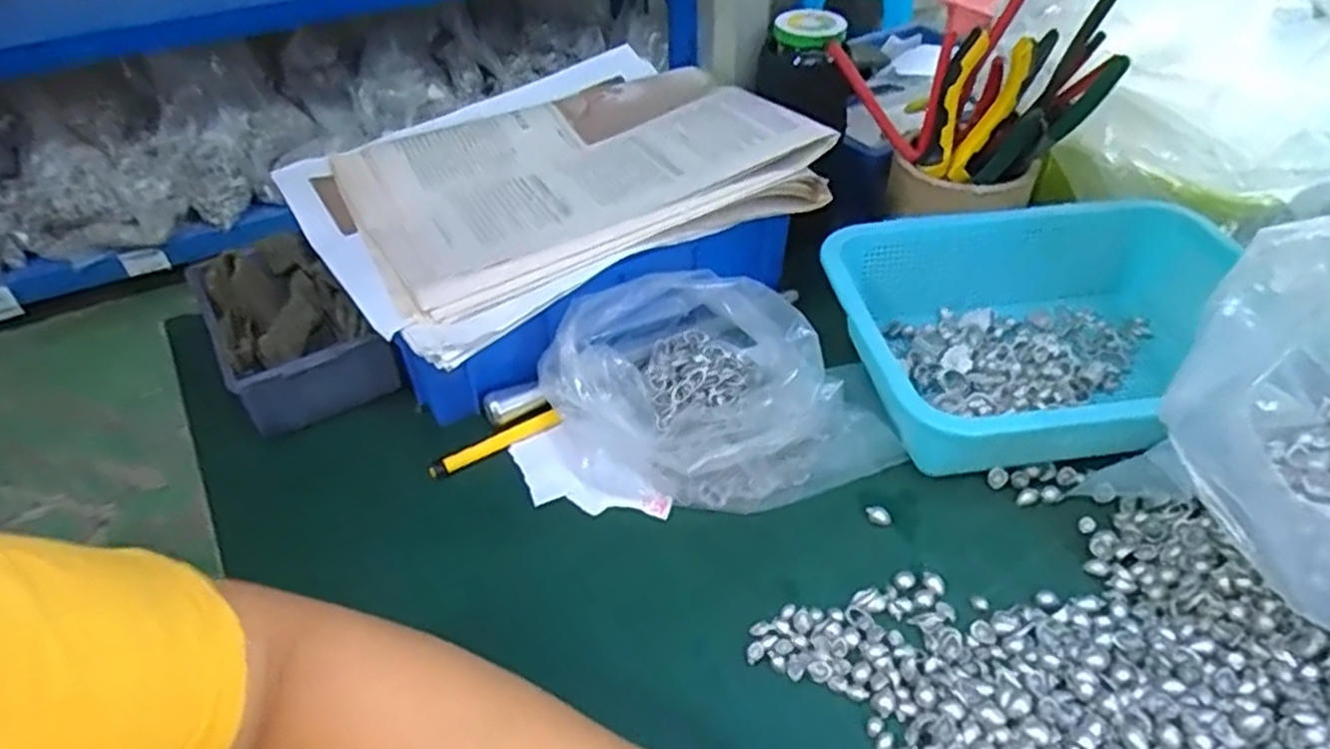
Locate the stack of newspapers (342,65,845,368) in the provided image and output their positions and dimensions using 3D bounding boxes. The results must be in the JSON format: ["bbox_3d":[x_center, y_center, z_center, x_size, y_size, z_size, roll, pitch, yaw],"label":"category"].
[{"bbox_3d":[-0.077,-0.140,0.532,0.296,0.047,0.240,-25,47,-24],"label":"stack of newspapers"}]

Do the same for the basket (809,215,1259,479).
[{"bbox_3d":[0.255,-0.029,0.511,0.270,0.078,0.189,-7,42,-7],"label":"basket"}]

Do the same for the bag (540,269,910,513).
[{"bbox_3d":[0.032,0.010,0.474,0.173,0.074,0.159,-26,47,-25],"label":"bag"}]

